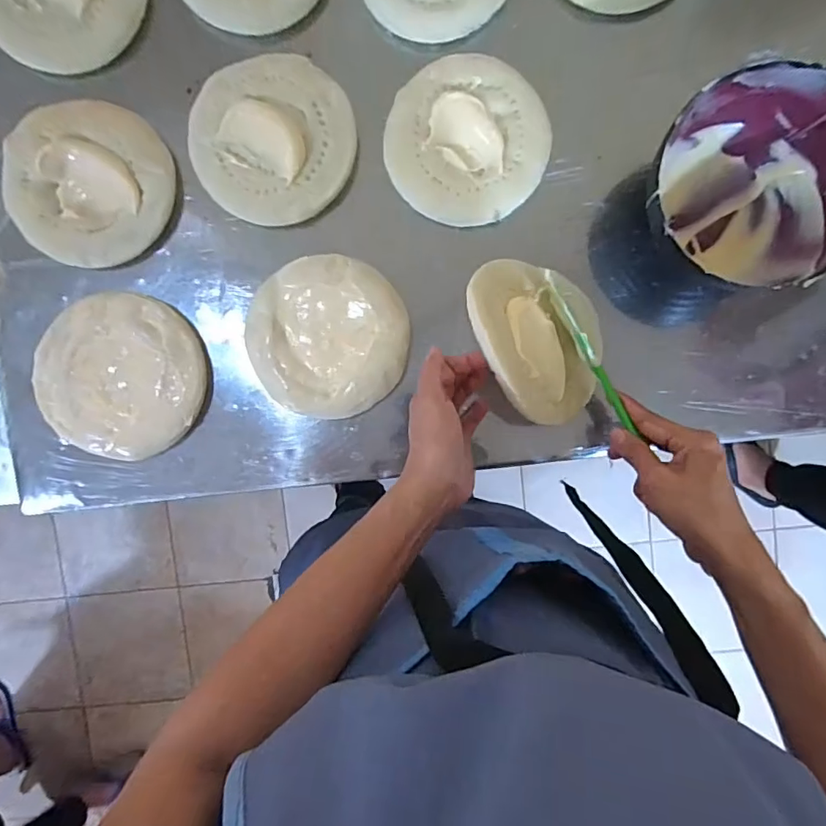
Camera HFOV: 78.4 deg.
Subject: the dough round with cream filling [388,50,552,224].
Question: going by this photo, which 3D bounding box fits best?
[{"bbox_3d":[0.049,-0.244,0.456,0.140,0.015,0.141,0,97,0],"label":"dough round with cream filling"}]

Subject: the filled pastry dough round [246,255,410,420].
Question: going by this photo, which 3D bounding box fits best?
[{"bbox_3d":[-0.078,-0.070,0.473,0.144,0.026,0.140,0,97,0],"label":"filled pastry dough round"}]

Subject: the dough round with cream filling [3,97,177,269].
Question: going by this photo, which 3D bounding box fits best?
[{"bbox_3d":[-0.295,-0.209,0.457,0.144,0.023,0.142,0,97,0],"label":"dough round with cream filling"}]

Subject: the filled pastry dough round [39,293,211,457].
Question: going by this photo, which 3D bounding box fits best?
[{"bbox_3d":[-0.270,-0.033,0.472,0.143,0.022,0.148,16,96,-2],"label":"filled pastry dough round"}]

